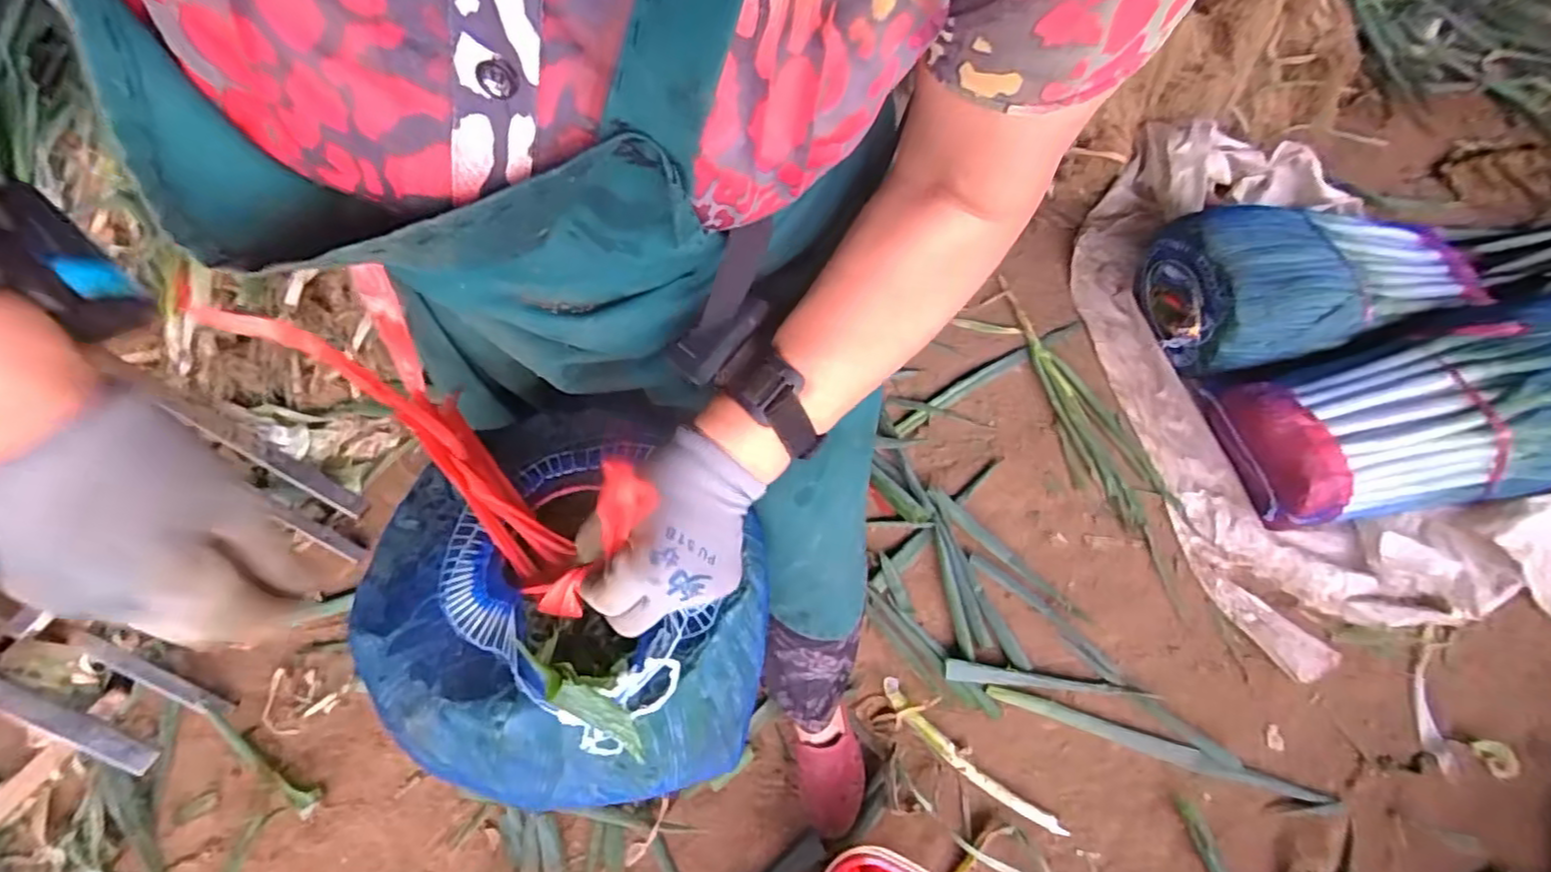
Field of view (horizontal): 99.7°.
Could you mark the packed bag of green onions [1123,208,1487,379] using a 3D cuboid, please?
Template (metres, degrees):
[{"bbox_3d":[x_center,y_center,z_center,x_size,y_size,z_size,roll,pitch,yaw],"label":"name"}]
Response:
[{"bbox_3d":[1.056,-0.310,1.285,0.602,0.209,0.368,-4,57,-5],"label":"packed bag of green onions"}]

